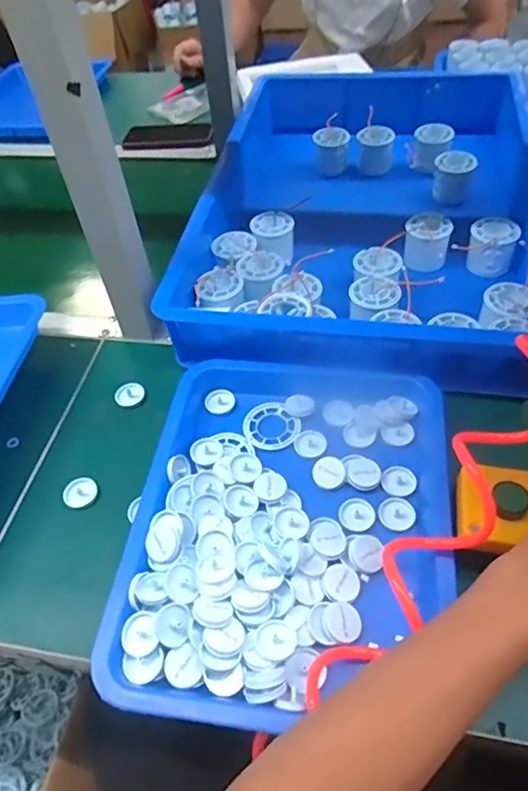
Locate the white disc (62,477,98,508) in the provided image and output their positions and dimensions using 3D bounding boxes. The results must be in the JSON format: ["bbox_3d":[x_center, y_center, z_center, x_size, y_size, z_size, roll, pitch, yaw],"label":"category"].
[{"bbox_3d":[-0.177,0.093,0.528,0.032,0.010,0.028,-34,55,-21],"label":"white disc"}]

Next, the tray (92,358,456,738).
[{"bbox_3d":[0.022,0.101,0.480,0.260,0.034,0.326,4,50,9],"label":"tray"}]

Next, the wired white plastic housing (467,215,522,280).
[{"bbox_3d":[0.278,-0.182,0.674,0.057,0.052,0.057,14,53,17],"label":"wired white plastic housing"}]

